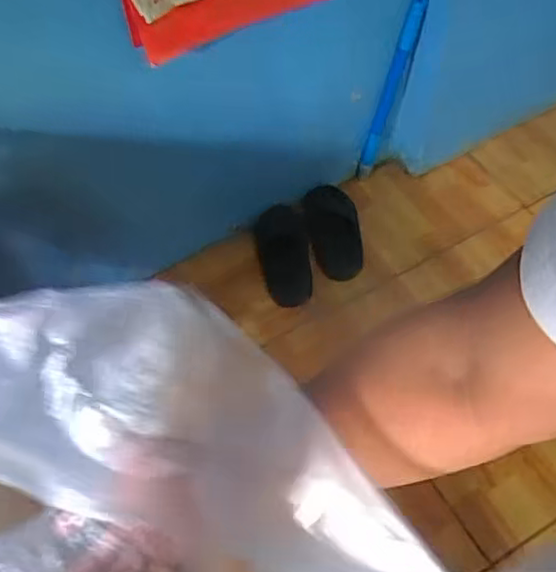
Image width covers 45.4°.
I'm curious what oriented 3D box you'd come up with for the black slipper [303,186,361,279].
[{"bbox_3d":[0.130,-0.147,1.599,0.133,0.055,0.287,-5,57,-1],"label":"black slipper"}]

